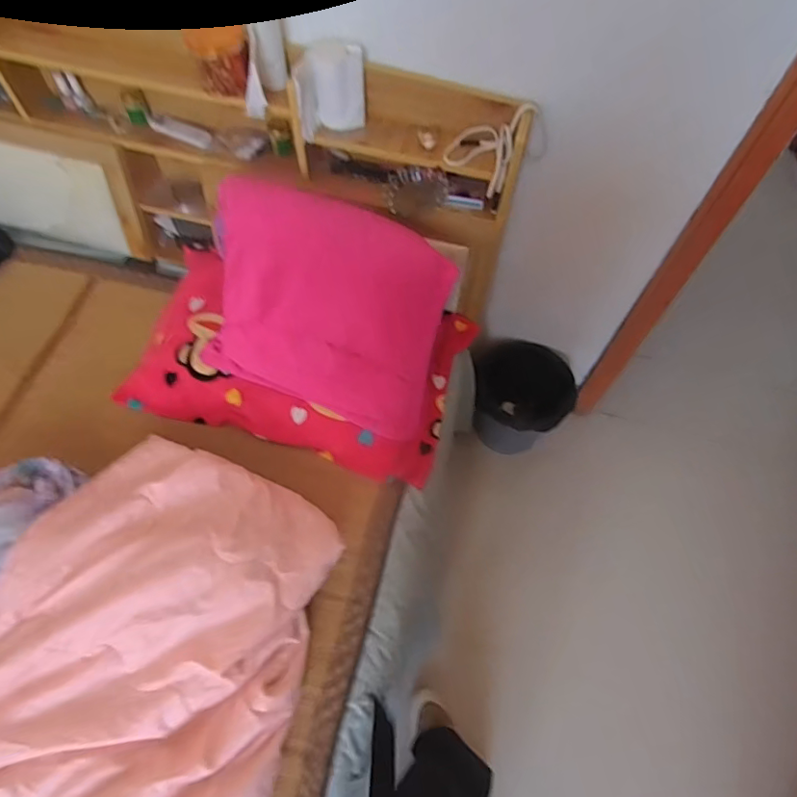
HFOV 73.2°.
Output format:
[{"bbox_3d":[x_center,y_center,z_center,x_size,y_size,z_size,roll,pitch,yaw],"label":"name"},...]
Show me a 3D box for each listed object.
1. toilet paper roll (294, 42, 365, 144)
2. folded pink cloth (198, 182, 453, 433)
[{"bbox_3d":[-0.119,-0.551,0.970,0.125,0.137,0.081,-9,62,-7],"label":"toilet paper roll"},{"bbox_3d":[-0.143,-0.176,1.067,0.457,0.402,0.098,15,20,-2],"label":"folded pink cloth"}]

